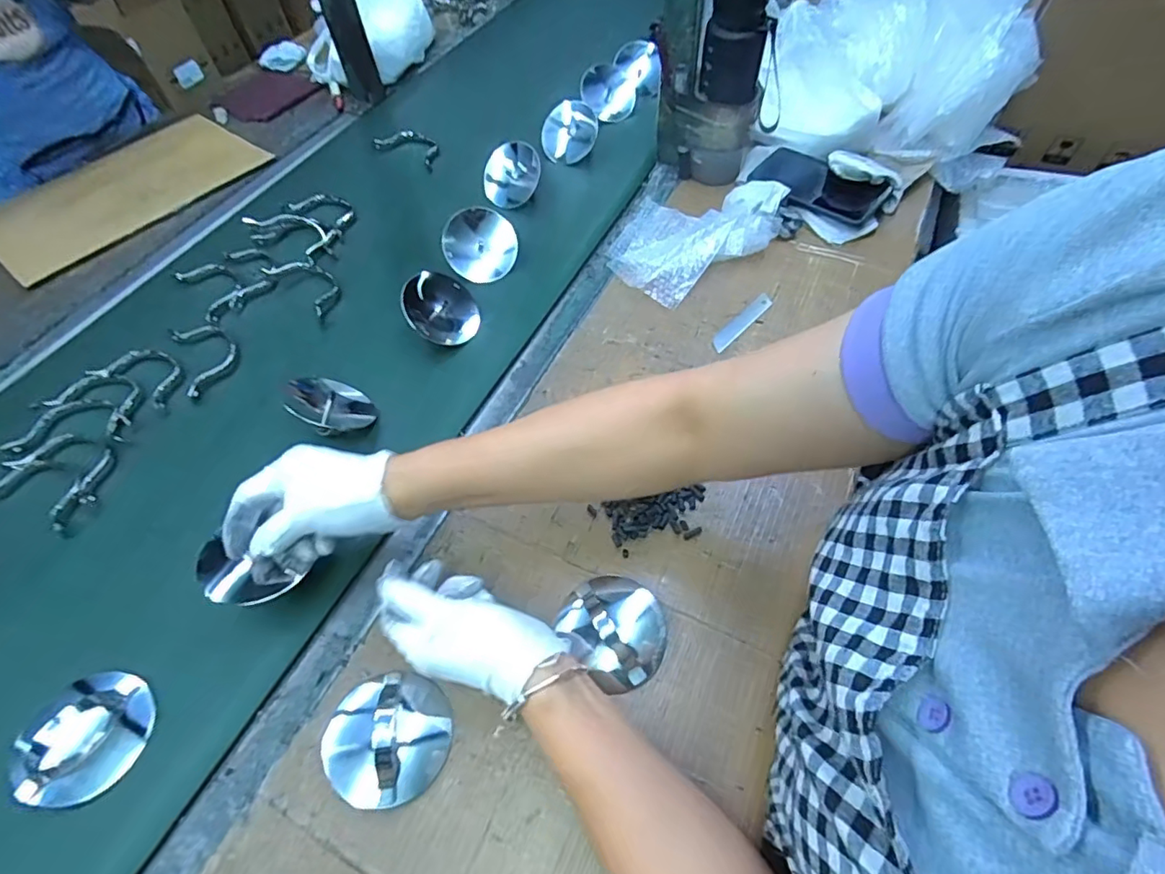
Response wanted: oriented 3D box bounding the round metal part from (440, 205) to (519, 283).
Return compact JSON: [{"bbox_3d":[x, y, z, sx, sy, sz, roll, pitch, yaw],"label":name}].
[{"bbox_3d":[-0.121,-0.228,0.663,0.084,0.023,0.084,0,92,0],"label":"round metal part"}]

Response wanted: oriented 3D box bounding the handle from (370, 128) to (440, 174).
[{"bbox_3d":[-0.257,-0.436,0.837,0.142,0.015,0.056,33,64,22],"label":"handle"}]

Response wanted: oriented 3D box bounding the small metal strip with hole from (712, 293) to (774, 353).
[{"bbox_3d":[0.176,-0.128,0.617,0.098,0.004,0.020,-41,61,-20],"label":"small metal strip with hole"}]

